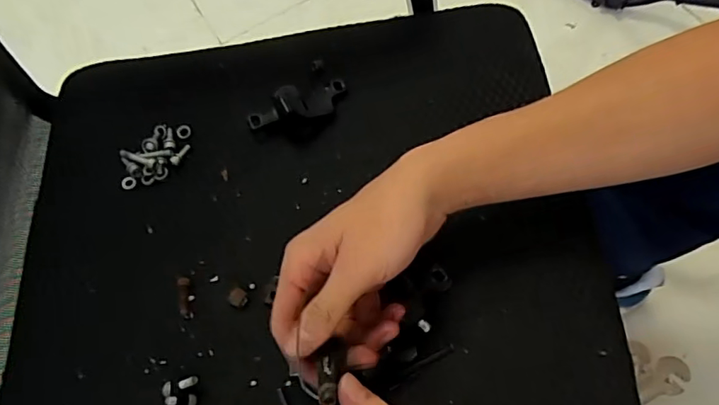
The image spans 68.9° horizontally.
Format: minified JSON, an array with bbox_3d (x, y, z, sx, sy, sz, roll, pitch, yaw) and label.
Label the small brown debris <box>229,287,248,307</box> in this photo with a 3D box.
[{"bbox_3d":[-0.089,0.069,0.381,0.012,0.009,0.013,-1,67,2],"label":"small brown debris"}]

